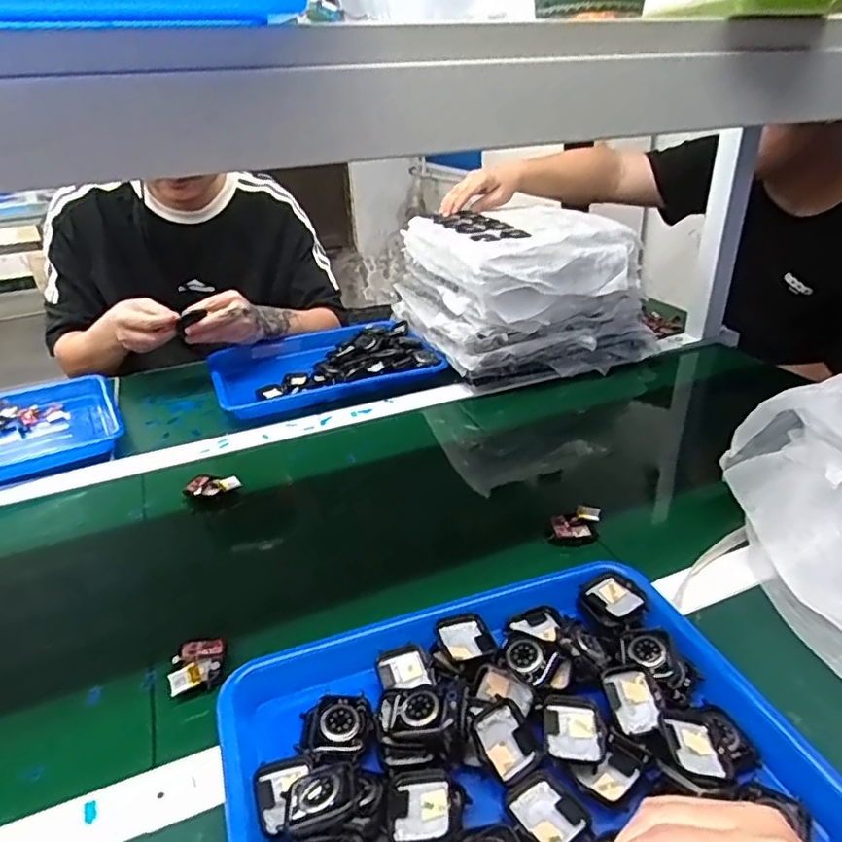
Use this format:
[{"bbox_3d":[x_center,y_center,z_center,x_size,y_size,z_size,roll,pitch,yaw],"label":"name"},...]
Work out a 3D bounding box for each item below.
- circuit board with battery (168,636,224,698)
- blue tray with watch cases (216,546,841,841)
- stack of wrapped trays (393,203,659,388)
[{"bbox_3d":[-0.168,0.184,0.466,0.037,0.015,0.045,-11,30,-14],"label":"circuit board with battery"},{"bbox_3d":[0.053,0.206,0.376,0.323,0.045,0.249,-12,31,-17],"label":"blue tray with watch cases"},{"bbox_3d":[0.144,-0.215,0.966,0.301,0.180,0.329,-11,30,-14],"label":"stack of wrapped trays"}]

